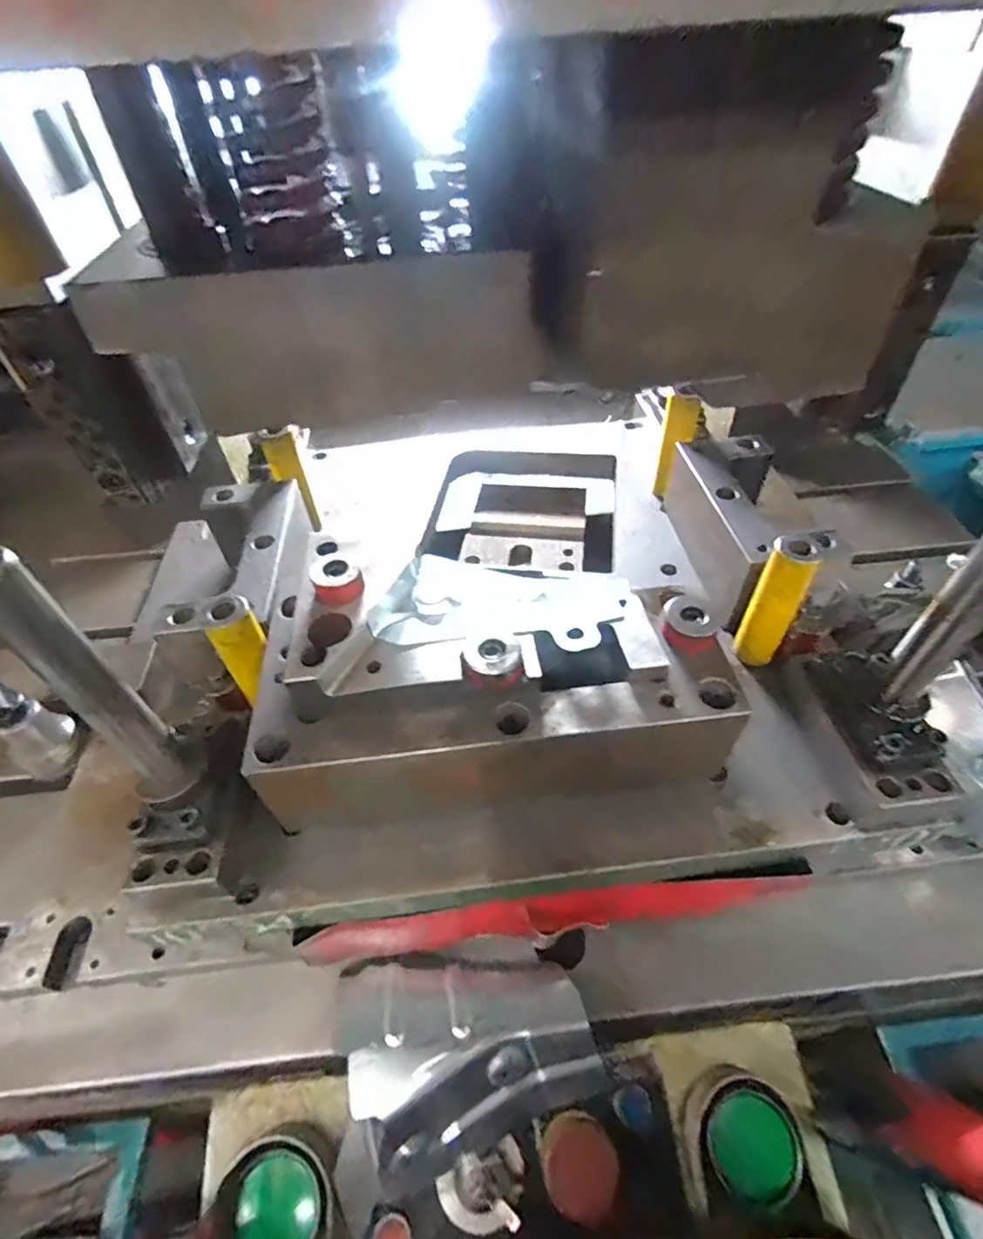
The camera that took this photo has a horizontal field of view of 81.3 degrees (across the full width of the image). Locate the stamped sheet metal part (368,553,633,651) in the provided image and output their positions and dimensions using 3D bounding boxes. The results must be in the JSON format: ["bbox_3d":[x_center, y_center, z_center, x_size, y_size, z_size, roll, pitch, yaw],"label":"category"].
[{"bbox_3d":[0.014,-0.020,0.498,0.214,0.022,0.114,3,36,-5],"label":"stamped sheet metal part"}]

